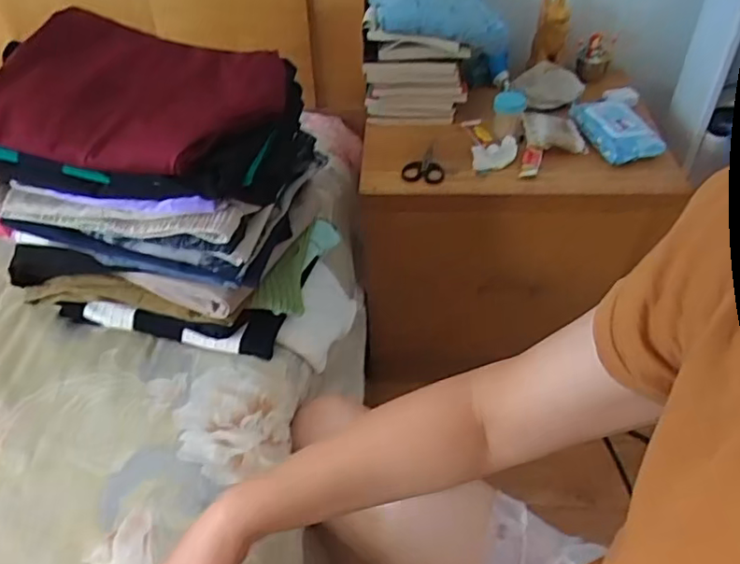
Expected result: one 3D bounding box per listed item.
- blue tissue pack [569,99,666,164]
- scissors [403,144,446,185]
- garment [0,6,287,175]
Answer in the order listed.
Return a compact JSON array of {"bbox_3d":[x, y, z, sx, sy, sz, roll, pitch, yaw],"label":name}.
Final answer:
[{"bbox_3d":[0.385,-0.245,0.957,0.096,0.038,0.147,-11,44,-9],"label":"blue tissue pack"},{"bbox_3d":[0.084,-0.185,0.944,0.064,0.013,0.105,3,44,5],"label":"scissors"},{"bbox_3d":[-0.240,-0.203,0.624,0.277,0.055,0.211,4,44,7],"label":"garment"}]

